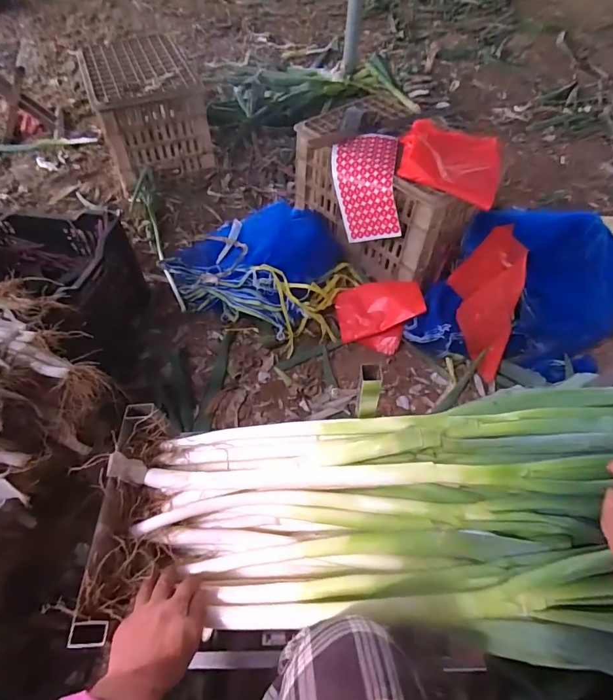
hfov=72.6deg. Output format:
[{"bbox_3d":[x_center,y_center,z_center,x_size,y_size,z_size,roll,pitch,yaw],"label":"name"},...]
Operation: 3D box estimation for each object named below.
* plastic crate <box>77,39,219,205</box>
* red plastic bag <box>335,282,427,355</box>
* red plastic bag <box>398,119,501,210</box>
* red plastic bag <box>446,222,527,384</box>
[{"bbox_3d":[-0.561,-0.838,1.470,0.333,0.283,0.468,-19,57,-16],"label":"plastic crate"},{"bbox_3d":[0.179,-0.097,1.064,0.213,0.104,0.159,15,56,10],"label":"red plastic bag"},{"bbox_3d":[0.349,-0.473,1.014,0.234,0.052,0.281,14,54,7],"label":"red plastic bag"},{"bbox_3d":[0.425,-0.136,0.984,0.155,0.095,0.374,12,79,8],"label":"red plastic bag"}]

